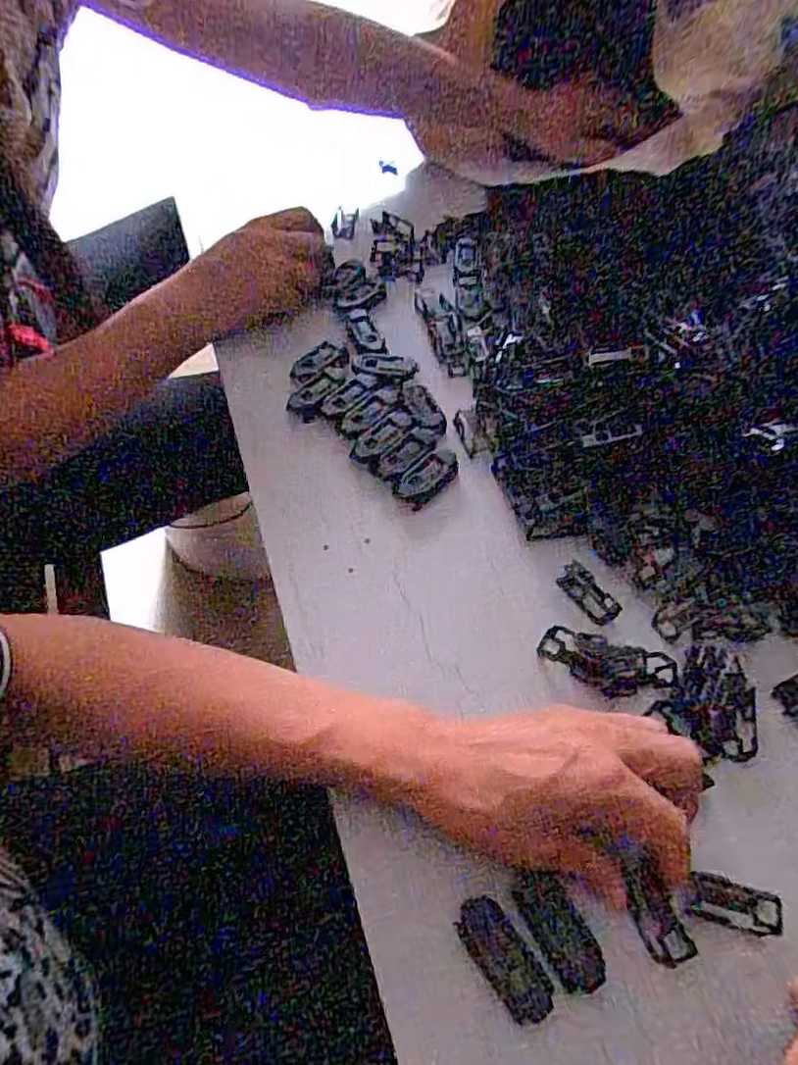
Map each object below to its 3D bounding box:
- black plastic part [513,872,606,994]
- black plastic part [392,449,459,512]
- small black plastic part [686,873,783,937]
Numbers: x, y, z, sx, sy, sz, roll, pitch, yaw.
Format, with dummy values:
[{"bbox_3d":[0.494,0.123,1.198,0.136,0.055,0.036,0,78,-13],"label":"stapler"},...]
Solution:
[{"bbox_3d":[0.072,0.179,0.271,0.022,0.008,0.049,-27,64,-17],"label":"black plastic part"},{"bbox_3d":[0.019,-0.036,0.409,0.051,0.010,0.025,-37,68,-22],"label":"black plastic part"},{"bbox_3d":[0.156,0.173,0.280,0.039,0.005,0.018,13,60,5],"label":"small black plastic part"}]

